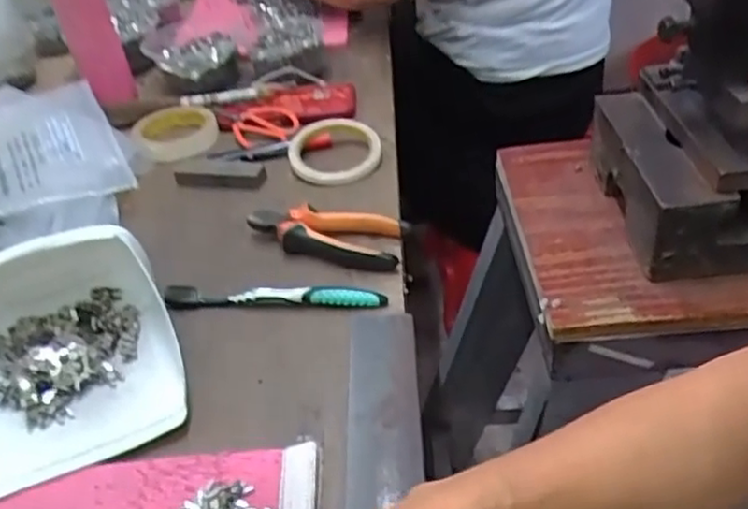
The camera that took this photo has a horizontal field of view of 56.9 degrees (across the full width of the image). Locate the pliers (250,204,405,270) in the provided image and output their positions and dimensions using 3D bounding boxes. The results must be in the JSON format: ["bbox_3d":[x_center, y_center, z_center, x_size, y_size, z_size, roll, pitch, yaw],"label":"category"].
[{"bbox_3d":[-0.045,-0.018,0.623,0.145,0.022,0.056,6,40,18],"label":"pliers"}]

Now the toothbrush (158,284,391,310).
[{"bbox_3d":[-0.083,0.033,0.567,0.183,0.017,0.014,0,39,7],"label":"toothbrush"}]

